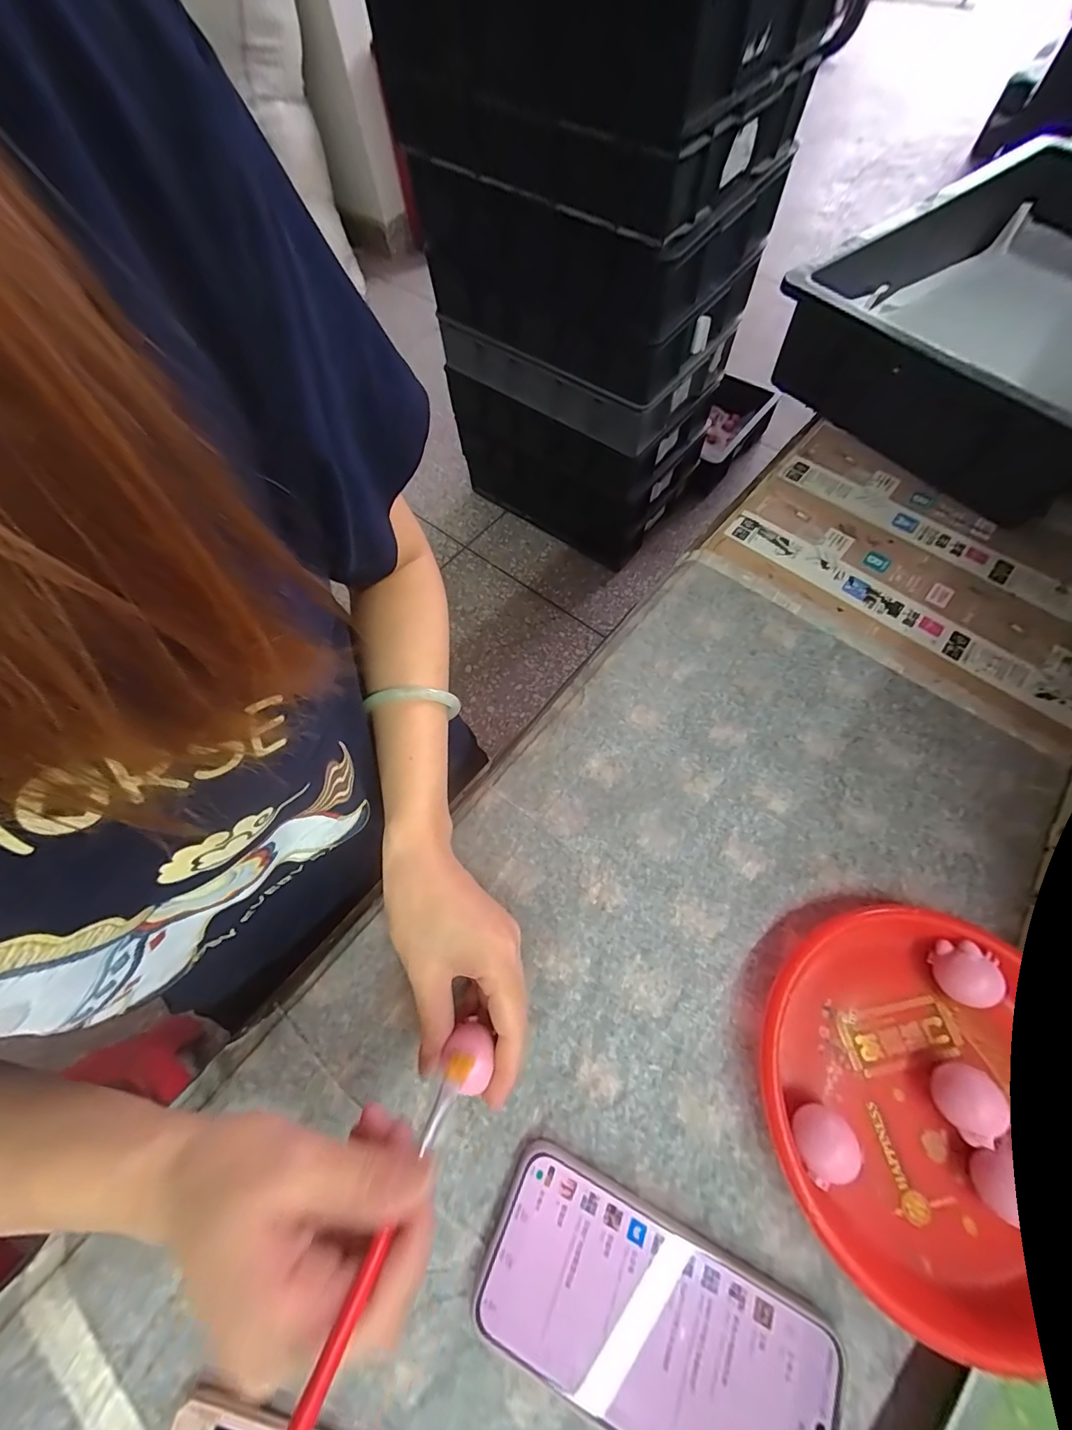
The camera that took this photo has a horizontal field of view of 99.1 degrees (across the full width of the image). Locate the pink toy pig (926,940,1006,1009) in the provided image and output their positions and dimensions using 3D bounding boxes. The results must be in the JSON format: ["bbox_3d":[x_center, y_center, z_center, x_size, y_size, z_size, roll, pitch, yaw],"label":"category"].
[{"bbox_3d":[0.244,0.148,0.262,0.025,0.023,0.032,9,67,6],"label":"pink toy pig"}]

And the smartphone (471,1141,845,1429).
[{"bbox_3d":[0.055,0.288,0.215,0.161,0.013,0.077,23,69,11],"label":"smartphone"}]

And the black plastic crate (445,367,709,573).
[{"bbox_3d":[0.122,-0.788,1.329,0.619,0.320,0.397,33,71,15],"label":"black plastic crate"}]

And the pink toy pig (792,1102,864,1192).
[{"bbox_3d":[0.145,0.217,0.235,0.028,0.022,0.030,-1,67,1],"label":"pink toy pig"}]

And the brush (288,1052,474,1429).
[{"bbox_3d":[-0.052,0.178,0.152,0.009,0.142,0.007,20,105,10],"label":"brush"}]

